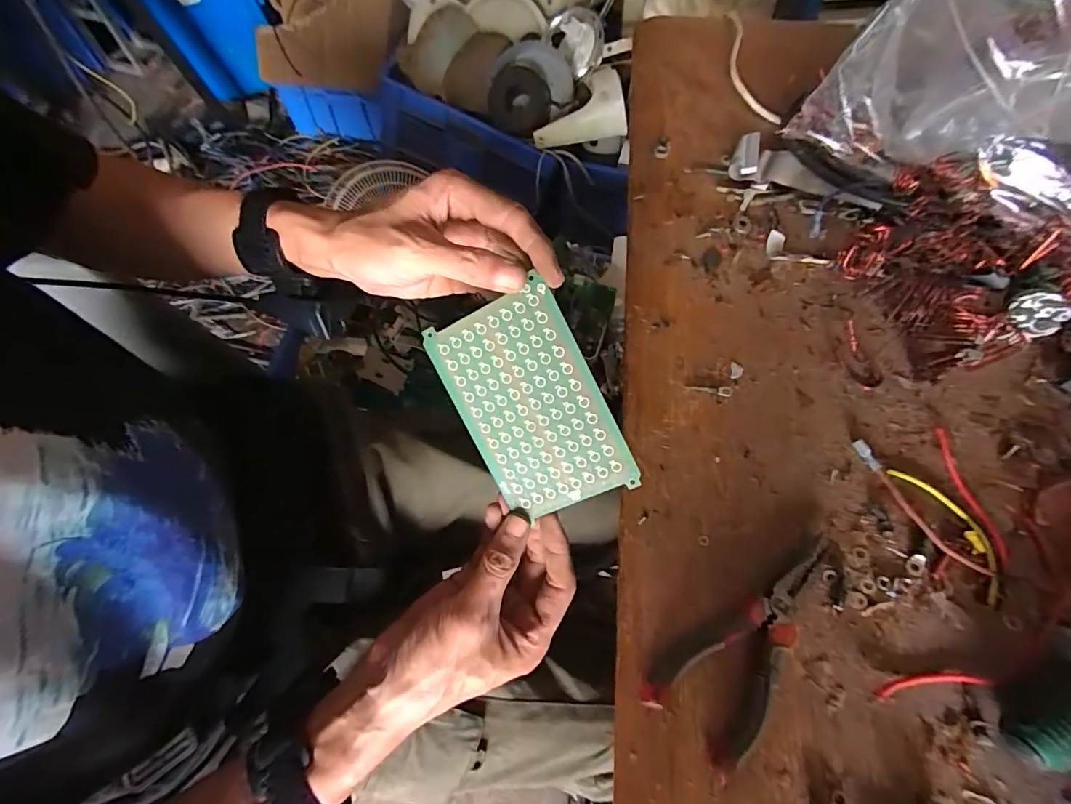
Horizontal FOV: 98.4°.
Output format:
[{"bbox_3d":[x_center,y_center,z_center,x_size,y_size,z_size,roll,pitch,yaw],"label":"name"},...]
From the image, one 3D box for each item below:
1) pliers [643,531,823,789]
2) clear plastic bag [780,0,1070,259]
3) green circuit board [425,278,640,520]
[{"bbox_3d":[0.136,0.142,0.279,0.149,0.015,0.057,-36,69,-17],"label":"pliers"},{"bbox_3d":[0.394,-0.219,0.347,0.311,0.160,0.133,10,63,5],"label":"clear plastic bag"},{"bbox_3d":[-0.002,0.003,0.271,0.080,0.004,0.125,-25,96,16],"label":"green circuit board"}]

